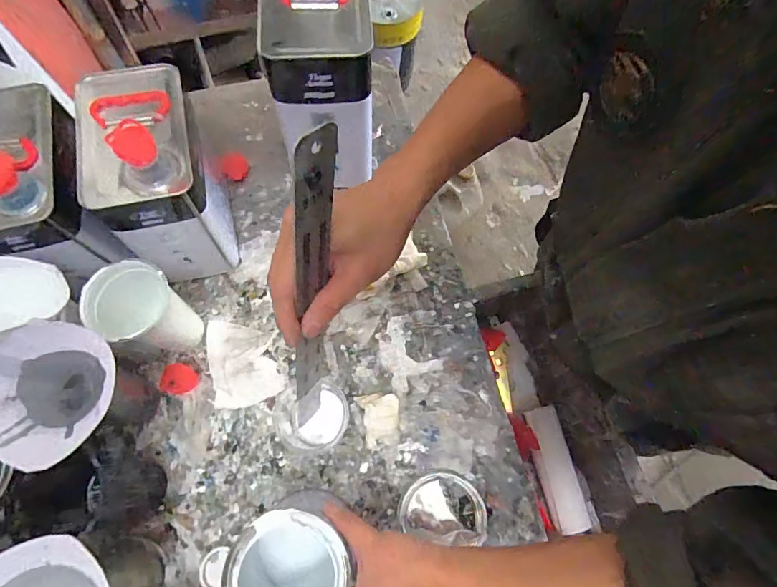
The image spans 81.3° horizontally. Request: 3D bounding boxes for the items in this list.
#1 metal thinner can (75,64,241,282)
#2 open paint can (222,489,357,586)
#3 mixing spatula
[{"bbox_3d":[-0.264,-0.139,0.533,0.113,0.231,0.180,-13,72,-6],"label":"metal thinner can"},{"bbox_3d":[-0.086,0.263,0.441,0.105,0.125,0.105,0,72,1],"label":"open paint can"},{"bbox_3d":[-0.053,0.001,0.319,0.011,0.259,0.030,23,51,8],"label":"mixing spatula"}]

